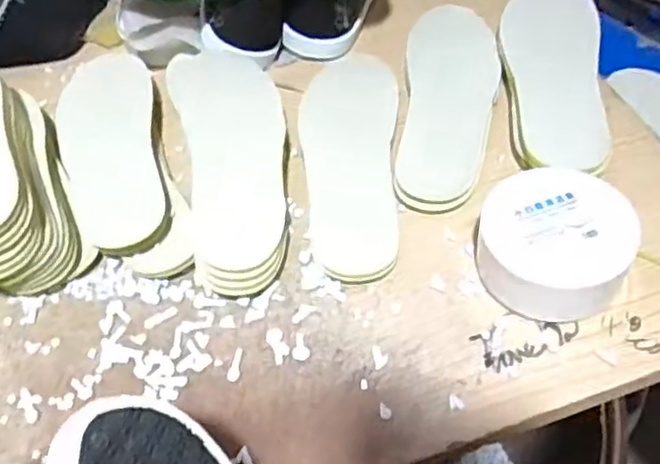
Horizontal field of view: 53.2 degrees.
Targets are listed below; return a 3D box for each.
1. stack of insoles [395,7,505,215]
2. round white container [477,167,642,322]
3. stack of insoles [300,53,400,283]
[{"bbox_3d":[0.110,-0.125,0.601,0.082,0.017,0.274,3,49,9],"label":"stack of insoles"},{"bbox_3d":[0.157,0.006,0.464,0.105,0.050,0.095,6,49,11],"label":"round white container"},{"bbox_3d":[0.016,-0.069,0.563,0.081,0.021,0.248,-1,48,6],"label":"stack of insoles"}]

